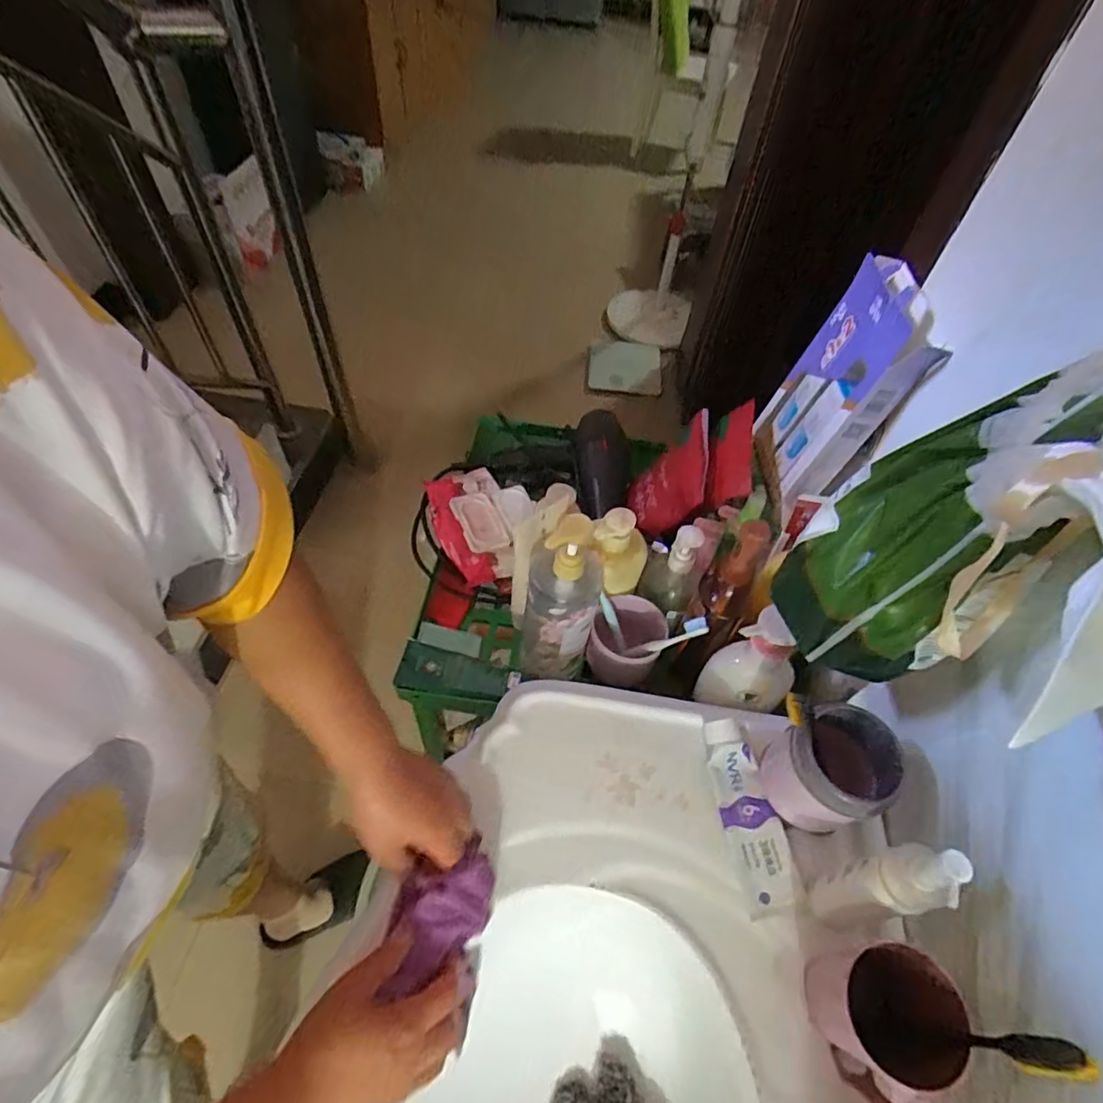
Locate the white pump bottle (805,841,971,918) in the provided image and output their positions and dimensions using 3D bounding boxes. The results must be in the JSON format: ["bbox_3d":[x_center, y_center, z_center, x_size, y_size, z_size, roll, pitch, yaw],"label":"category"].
[{"bbox_3d":[0.241,0.254,0.434,0.037,0.174,0.038,2,53,-3],"label":"white pump bottle"}]

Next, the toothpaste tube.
[{"bbox_3d":[0.183,0.240,0.535,0.048,0.030,0.159,-7,54,-9],"label":"toothpaste tube"}]

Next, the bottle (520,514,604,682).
[{"bbox_3d":[0.010,0.049,0.632,0.083,0.225,0.091,6,53,0],"label":"bottle"}]

